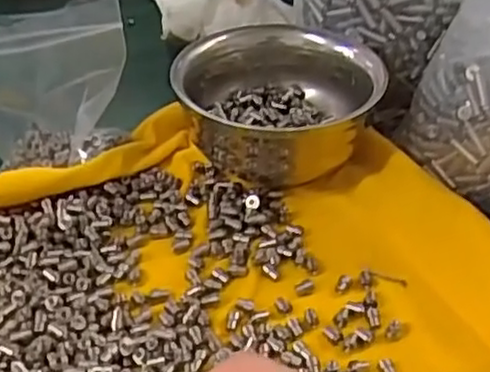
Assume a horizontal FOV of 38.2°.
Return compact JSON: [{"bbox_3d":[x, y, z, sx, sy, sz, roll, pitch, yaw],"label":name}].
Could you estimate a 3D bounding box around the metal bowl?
[{"bbox_3d":[0.022,-0.046,0.439,0.108,0.073,0.108,2,41,-1],"label":"metal bowl"}]

